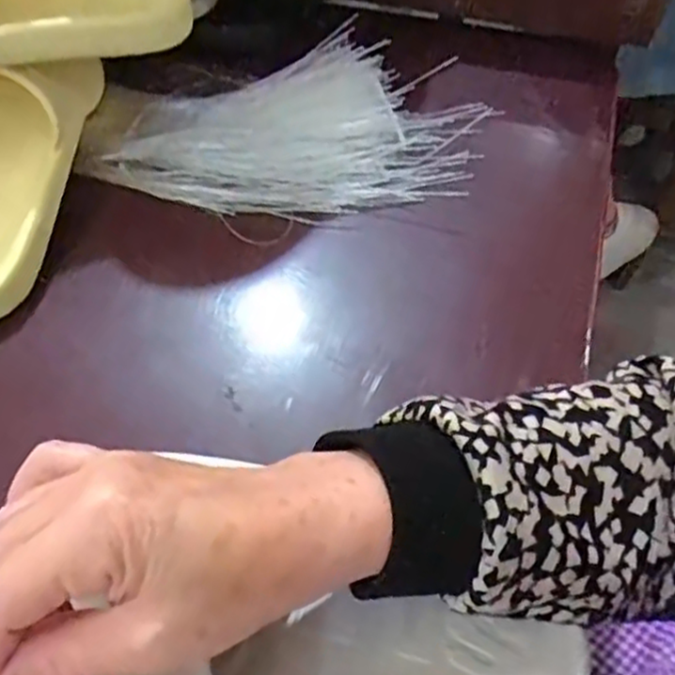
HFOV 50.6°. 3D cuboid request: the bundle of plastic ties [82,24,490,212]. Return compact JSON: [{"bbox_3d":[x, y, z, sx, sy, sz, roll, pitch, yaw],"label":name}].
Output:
[{"bbox_3d":[-0.034,-0.144,0.496,0.272,0.033,0.138,-11,56,-8],"label":"bundle of plastic ties"}]

